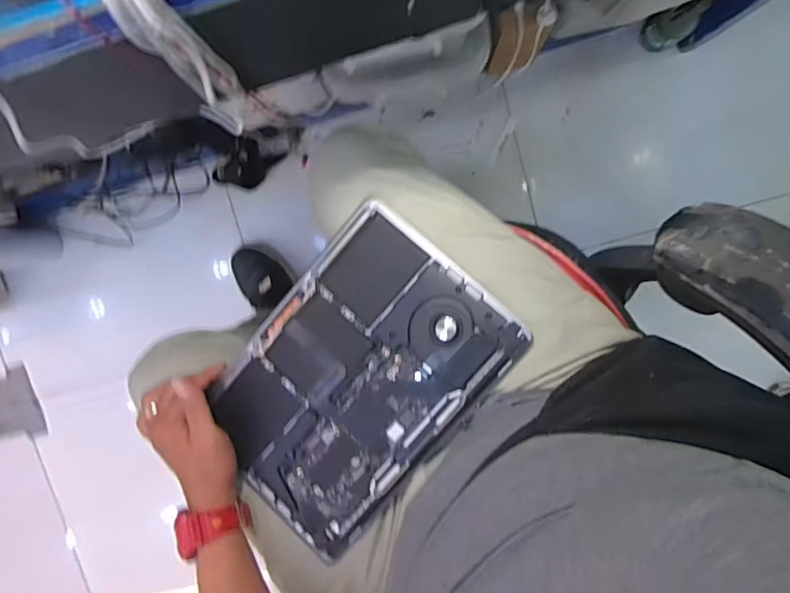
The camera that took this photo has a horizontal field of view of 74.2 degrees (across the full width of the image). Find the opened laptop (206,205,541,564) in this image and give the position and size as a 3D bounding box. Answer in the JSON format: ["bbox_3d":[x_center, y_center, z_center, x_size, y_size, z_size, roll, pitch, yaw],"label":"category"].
[{"bbox_3d":[-0.042,0.082,0.519,0.207,0.010,0.305,42,97,10],"label":"opened laptop"}]

